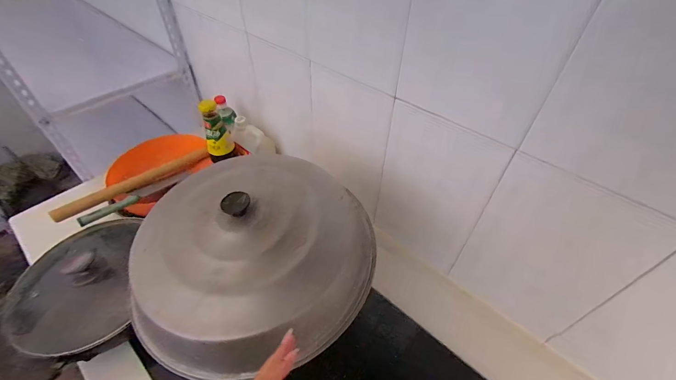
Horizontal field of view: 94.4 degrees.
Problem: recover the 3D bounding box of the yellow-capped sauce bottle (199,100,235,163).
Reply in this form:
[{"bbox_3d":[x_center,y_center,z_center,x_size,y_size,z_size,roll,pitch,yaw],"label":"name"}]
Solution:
[{"bbox_3d":[-0.289,-0.138,0.742,0.060,0.135,0.053,-20,50,-19],"label":"yellow-capped sauce bottle"}]

